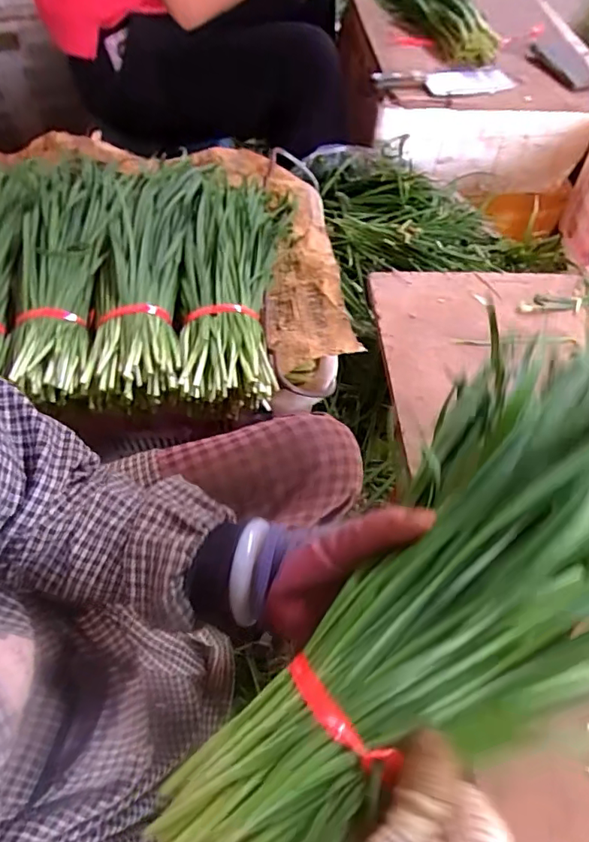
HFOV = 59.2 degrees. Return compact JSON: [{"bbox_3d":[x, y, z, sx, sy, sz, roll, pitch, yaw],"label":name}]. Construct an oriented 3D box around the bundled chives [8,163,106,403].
[{"bbox_3d":[-0.306,-0.196,0.669,0.111,0.050,0.401,-9,59,-5],"label":"bundled chives"}]

